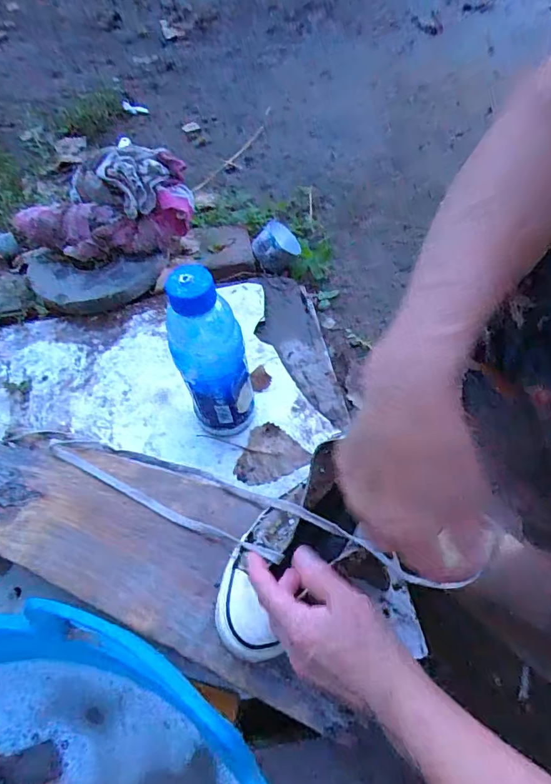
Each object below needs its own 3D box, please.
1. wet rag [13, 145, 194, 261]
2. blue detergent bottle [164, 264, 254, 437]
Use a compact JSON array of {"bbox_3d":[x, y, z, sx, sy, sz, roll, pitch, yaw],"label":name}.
[{"bbox_3d":[-0.244,-0.257,0.651,0.257,0.109,0.088,-4,58,1],"label":"wet rag"},{"bbox_3d":[-0.061,-0.026,0.470,0.063,0.211,0.052,-9,58,-3],"label":"blue detergent bottle"}]

